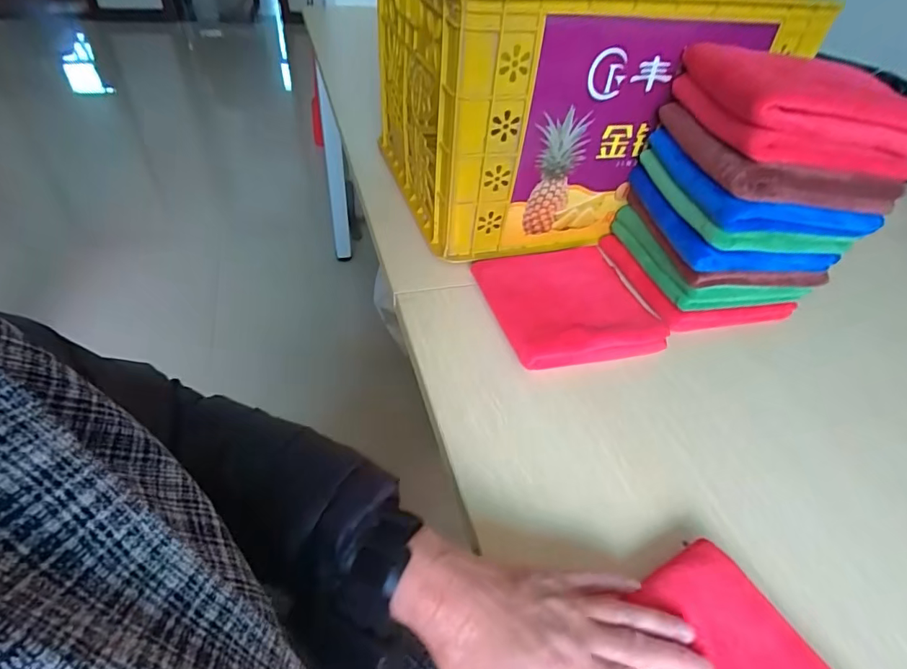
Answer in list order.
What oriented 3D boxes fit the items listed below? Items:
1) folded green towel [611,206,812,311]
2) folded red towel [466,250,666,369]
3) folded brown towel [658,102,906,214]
[{"bbox_3d":[0.305,-0.104,0.618,0.186,0.040,0.188,-5,44,-11],"label":"folded green towel"},{"bbox_3d":[0.119,-0.040,0.563,0.169,0.030,0.180,-10,45,-16],"label":"folded red towel"},{"bbox_3d":[0.317,-0.188,0.503,0.164,0.035,0.182,2,43,-4],"label":"folded brown towel"}]

